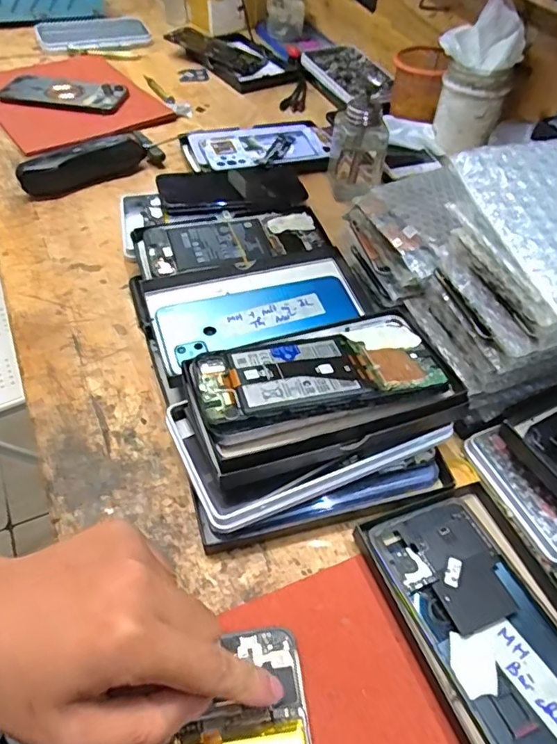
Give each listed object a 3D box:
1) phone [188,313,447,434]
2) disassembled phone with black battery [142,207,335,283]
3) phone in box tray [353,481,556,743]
[{"bbox_3d":[0.025,0.001,0.367,0.162,0.012,0.081,-13,41,-16],"label":"phone"},{"bbox_3d":[-0.042,-0.122,0.509,0.170,0.010,0.081,-13,51,-15],"label":"disassembled phone with black battery"},{"bbox_3d":[0.129,0.147,0.304,0.102,0.020,0.175,-14,52,-15],"label":"phone in box tray"}]

